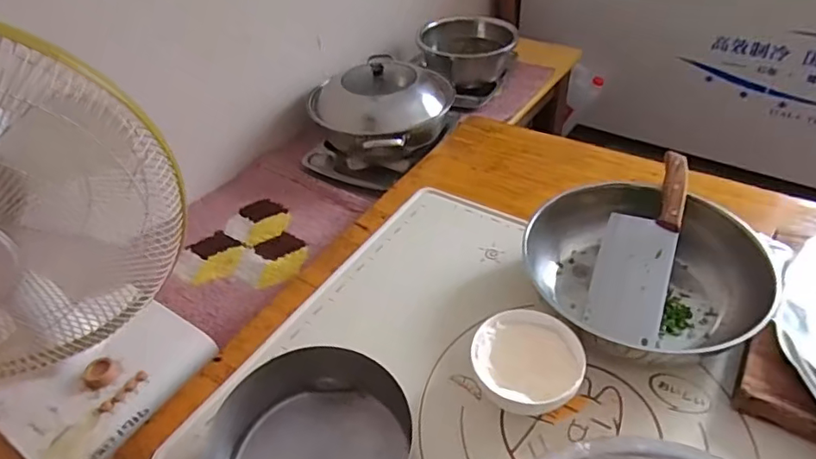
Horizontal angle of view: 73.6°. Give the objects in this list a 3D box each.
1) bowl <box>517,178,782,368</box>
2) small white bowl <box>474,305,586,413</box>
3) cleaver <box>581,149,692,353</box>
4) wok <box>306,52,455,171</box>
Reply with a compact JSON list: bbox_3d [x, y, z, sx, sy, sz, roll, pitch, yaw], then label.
[{"bbox_3d":[0.321,0.057,0.739,0.290,0.109,0.249,-8,39,-3],"label":"bowl"},{"bbox_3d":[0.143,0.164,0.656,0.123,0.064,0.115,-3,39,3],"label":"small white bowl"},{"bbox_3d":[0.327,0.016,0.753,0.100,0.034,0.302,18,70,26],"label":"cleaver"},{"bbox_3d":[-0.051,-0.257,1.165,0.259,0.166,0.254,-3,39,3],"label":"wok"}]

